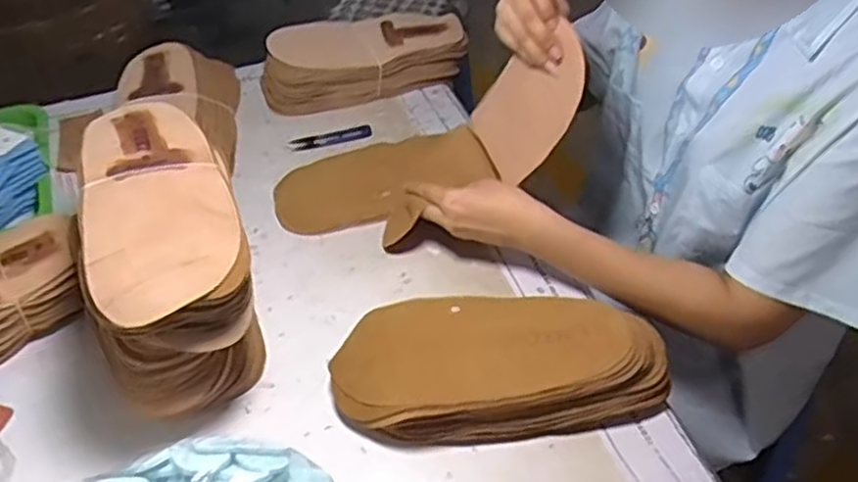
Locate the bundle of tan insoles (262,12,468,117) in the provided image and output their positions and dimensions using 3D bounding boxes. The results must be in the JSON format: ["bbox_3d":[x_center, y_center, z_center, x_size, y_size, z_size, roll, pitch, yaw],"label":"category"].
[{"bbox_3d":[-0.089,-0.256,1.031,0.278,0.071,0.144,-7,41,-3],"label":"bundle of tan insoles"}]

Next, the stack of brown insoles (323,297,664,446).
[{"bbox_3d":[0.063,0.109,0.658,0.289,0.060,0.128,1,41,6],"label":"stack of brown insoles"}]

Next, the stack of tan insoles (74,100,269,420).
[{"bbox_3d":[-0.222,0.017,0.673,0.124,0.180,0.254,-13,42,-10],"label":"stack of tan insoles"}]

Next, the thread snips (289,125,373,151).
[{"bbox_3d":[-0.123,-0.131,0.956,0.101,0.011,0.019,-10,41,-7],"label":"thread snips"}]

